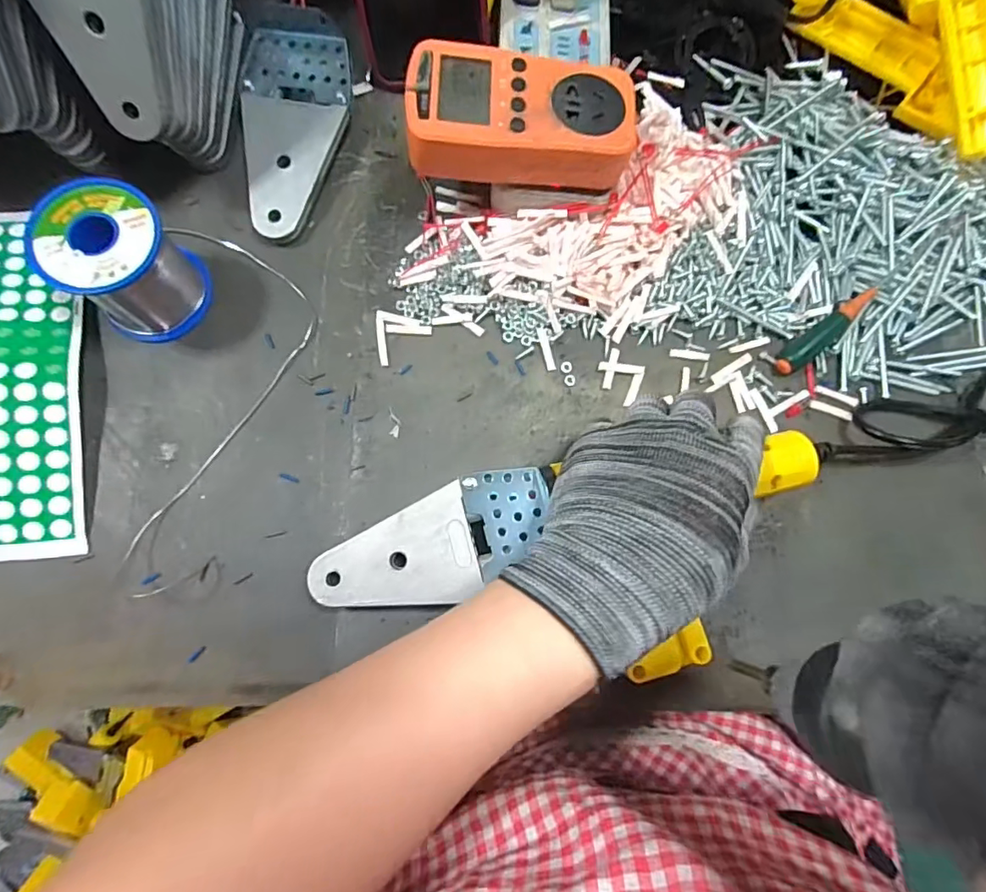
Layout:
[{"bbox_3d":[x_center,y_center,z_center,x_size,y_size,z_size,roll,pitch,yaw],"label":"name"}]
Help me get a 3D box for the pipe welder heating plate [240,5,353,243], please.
[{"bbox_3d":[-0.128,-0.206,0.338,0.069,0.031,0.139,0,77,-4],"label":"pipe welder heating plate"}]

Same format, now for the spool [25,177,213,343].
[{"bbox_3d":[-0.209,-0.104,0.301,0.062,0.059,0.065,-12,79,-5],"label":"spool"}]

